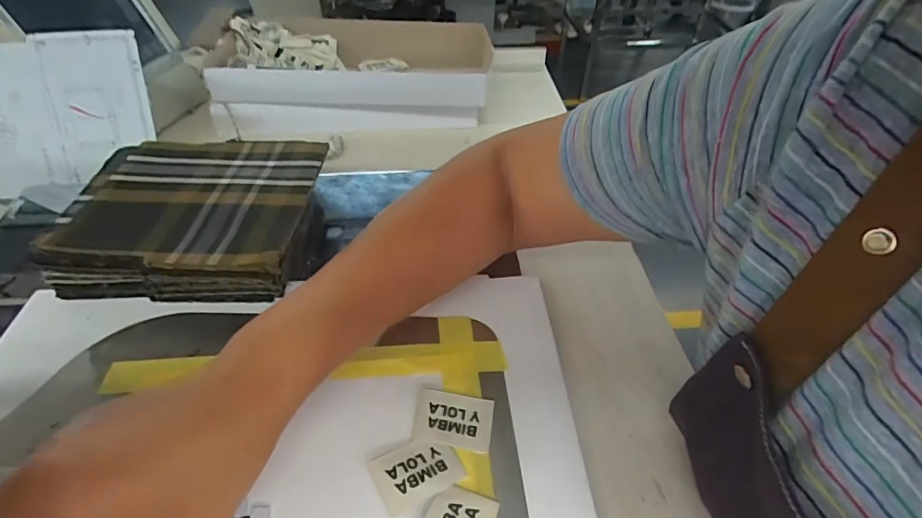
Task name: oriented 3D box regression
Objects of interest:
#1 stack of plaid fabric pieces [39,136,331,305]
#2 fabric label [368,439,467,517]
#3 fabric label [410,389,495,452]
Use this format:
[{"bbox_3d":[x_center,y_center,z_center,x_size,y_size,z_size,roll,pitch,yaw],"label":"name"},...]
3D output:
[{"bbox_3d":[-0.209,-0.033,0.392,0.178,0.055,0.147,2,46,2],"label":"stack of plaid fabric pieces"},{"bbox_3d":[-0.025,0.122,0.277,0.047,0.004,0.035,-20,50,-25],"label":"fabric label"},{"bbox_3d":[-0.004,0.101,0.300,0.047,0.004,0.035,6,46,6],"label":"fabric label"}]

